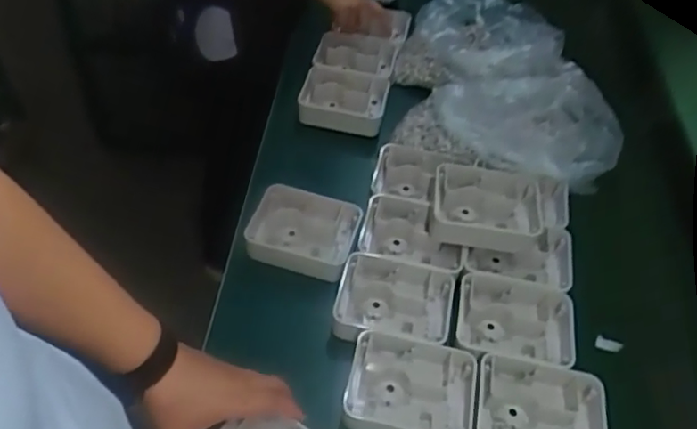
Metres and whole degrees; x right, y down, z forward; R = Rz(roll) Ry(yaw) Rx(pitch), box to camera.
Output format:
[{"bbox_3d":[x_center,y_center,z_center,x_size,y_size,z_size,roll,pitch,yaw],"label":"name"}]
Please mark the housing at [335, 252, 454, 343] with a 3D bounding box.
[{"bbox_3d":[0.054,0.097,0.676,0.130,0.034,0.106,9,51,2],"label":"housing"}]

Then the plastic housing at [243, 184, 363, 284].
[{"bbox_3d":[-0.057,0.023,0.742,0.131,0.047,0.099,14,51,5],"label":"plastic housing"}]

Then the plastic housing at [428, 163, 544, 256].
[{"bbox_3d":[0.167,-0.004,0.720,0.132,0.045,0.101,9,51,2],"label":"plastic housing"}]

